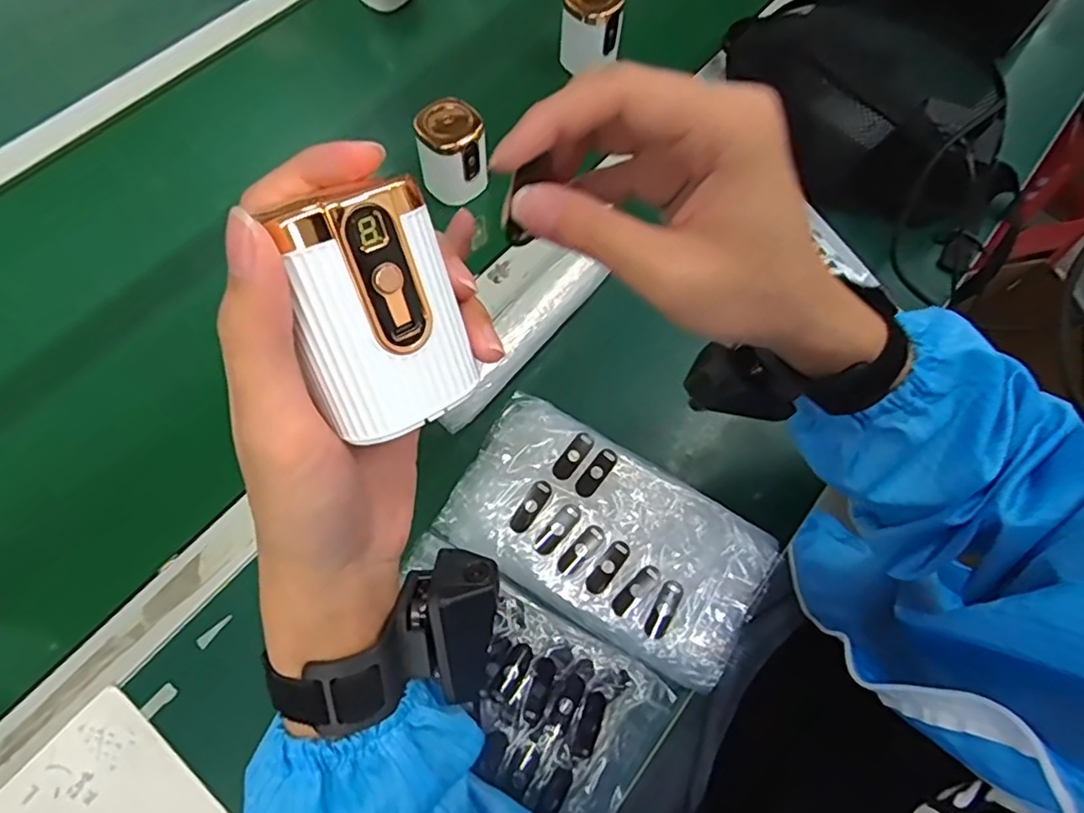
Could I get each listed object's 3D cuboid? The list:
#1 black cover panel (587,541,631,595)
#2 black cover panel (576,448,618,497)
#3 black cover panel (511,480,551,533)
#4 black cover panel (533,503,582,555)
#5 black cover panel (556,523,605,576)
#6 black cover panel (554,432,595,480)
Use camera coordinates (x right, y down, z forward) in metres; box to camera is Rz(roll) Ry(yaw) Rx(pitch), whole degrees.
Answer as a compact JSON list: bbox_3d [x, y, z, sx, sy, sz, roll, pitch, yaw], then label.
[{"bbox_3d":[0.046,0.111,0.427,0.013,0.005,0.040,39,70,15],"label":"black cover panel"},{"bbox_3d":[0.040,0.048,0.451,0.014,0.006,0.040,37,69,14],"label":"black cover panel"},{"bbox_3d":[-0.008,0.070,0.440,0.014,0.004,0.040,29,68,11],"label":"black cover panel"},{"bbox_3d":[0.011,0.086,0.438,0.015,0.005,0.041,39,70,15],"label":"black cover panel"},{"bbox_3d":[0.028,0.100,0.431,0.015,0.004,0.039,42,71,16],"label":"black cover panel"},{"bbox_3d":[0.024,0.036,0.455,0.014,0.006,0.040,36,69,14],"label":"black cover panel"}]

